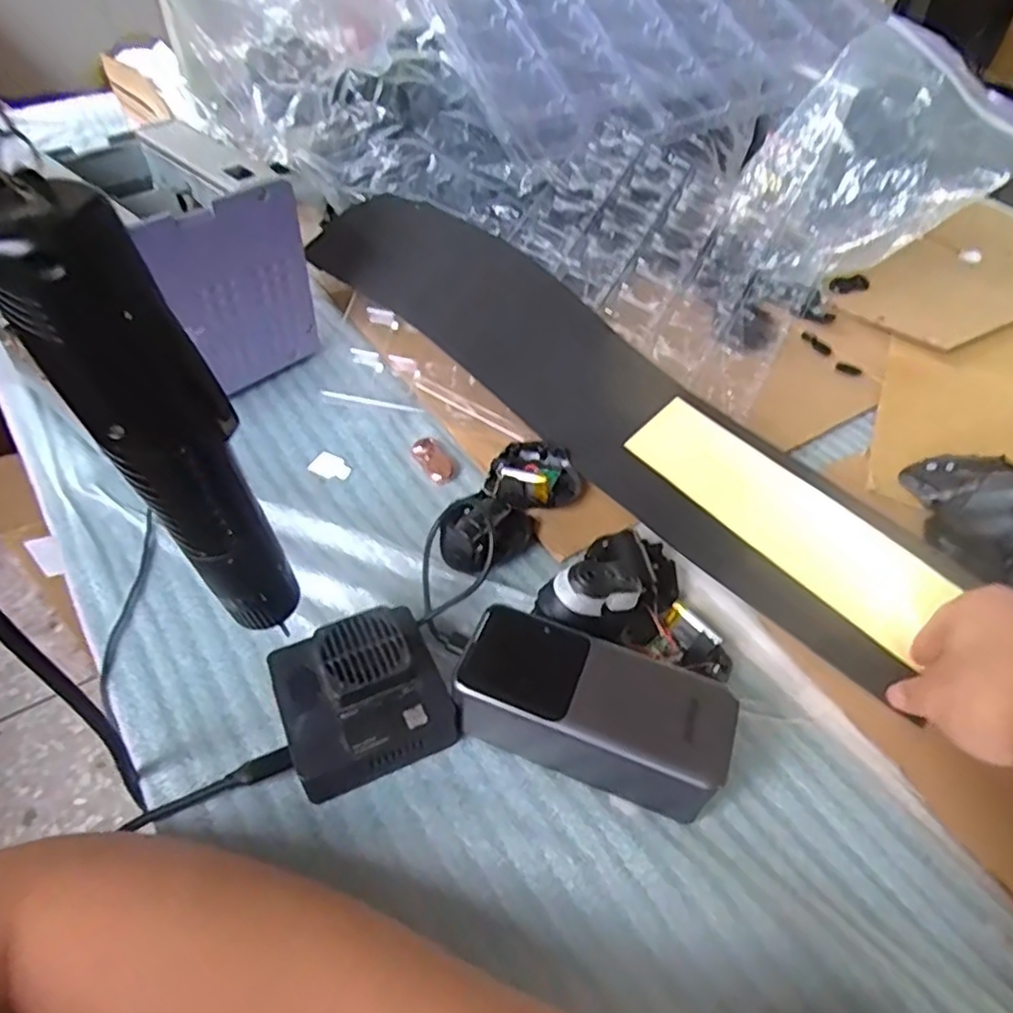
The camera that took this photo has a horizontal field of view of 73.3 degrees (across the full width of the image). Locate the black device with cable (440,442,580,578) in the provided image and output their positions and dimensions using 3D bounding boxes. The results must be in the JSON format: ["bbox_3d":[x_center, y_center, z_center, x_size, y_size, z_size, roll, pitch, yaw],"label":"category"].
[{"bbox_3d":[0.004,-0.003,0.436,0.055,0.029,0.105,26,50,19],"label":"black device with cable"}]

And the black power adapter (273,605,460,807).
[{"bbox_3d":[-0.072,0.094,0.338,0.077,0.046,0.071,-17,50,-19],"label":"black power adapter"}]

